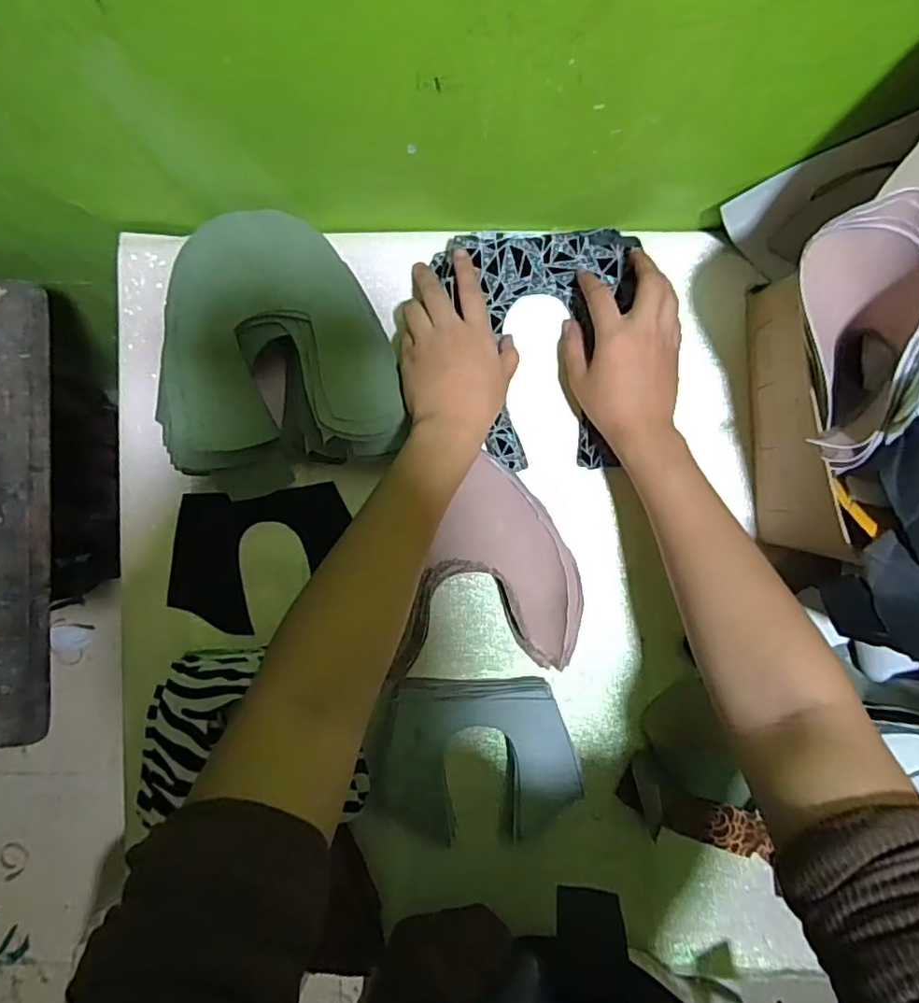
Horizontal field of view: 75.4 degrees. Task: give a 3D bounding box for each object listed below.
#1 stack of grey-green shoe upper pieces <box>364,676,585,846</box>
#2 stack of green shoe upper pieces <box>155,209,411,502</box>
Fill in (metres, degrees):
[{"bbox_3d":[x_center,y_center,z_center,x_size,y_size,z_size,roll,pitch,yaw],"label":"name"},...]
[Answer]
[{"bbox_3d":[0.011,0.205,0.477,0.160,0.026,0.122,0,91,1],"label":"stack of grey-green shoe upper pieces"},{"bbox_3d":[-0.143,-0.108,0.453,0.170,0.058,0.184,-18,91,1],"label":"stack of green shoe upper pieces"}]

